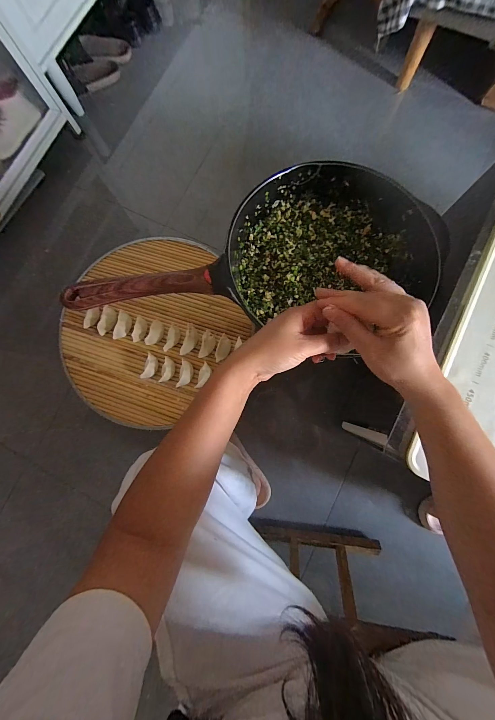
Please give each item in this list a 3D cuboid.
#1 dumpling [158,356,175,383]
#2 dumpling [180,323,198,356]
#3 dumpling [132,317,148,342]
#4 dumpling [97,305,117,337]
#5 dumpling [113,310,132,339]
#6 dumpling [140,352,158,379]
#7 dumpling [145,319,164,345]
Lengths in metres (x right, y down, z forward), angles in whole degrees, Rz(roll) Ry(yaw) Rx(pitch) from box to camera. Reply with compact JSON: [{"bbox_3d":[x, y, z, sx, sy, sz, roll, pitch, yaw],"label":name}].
[{"bbox_3d":[-0.168,0.021,0.552,0.022,0.024,0.054,11,82,4],"label":"dumpling"},{"bbox_3d":[-0.123,-0.043,0.562,0.028,0.018,0.069,14,82,4],"label":"dumpling"},{"bbox_3d":[-0.227,-0.063,0.554,0.025,0.017,0.052,19,83,5],"label":"dumpling"},{"bbox_3d":[-0.297,-0.082,0.550,0.025,0.019,0.060,21,83,5],"label":"dumpling"},{"bbox_3d":[-0.264,-0.074,0.552,0.026,0.018,0.061,6,82,3],"label":"dumpling"},{"bbox_3d":[-0.206,0.014,0.549,0.028,0.023,0.054,18,83,5],"label":"dumpling"},{"bbox_3d":[-0.198,-0.057,0.562,0.027,0.017,0.056,22,83,5],"label":"dumpling"}]

